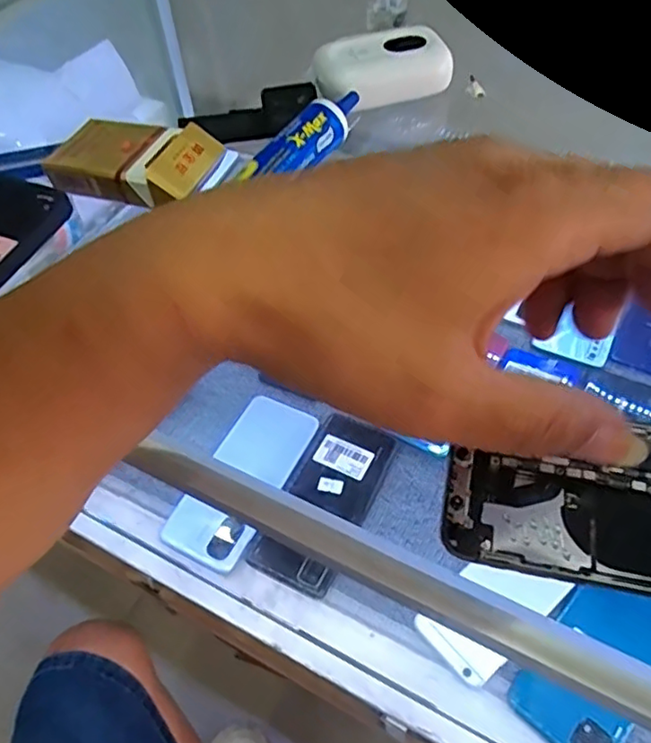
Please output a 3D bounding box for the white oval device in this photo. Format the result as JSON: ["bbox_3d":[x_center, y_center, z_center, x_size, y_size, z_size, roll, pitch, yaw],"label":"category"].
[{"bbox_3d":[0.040,-0.204,0.401,0.087,0.025,0.055,-21,54,-10],"label":"white oval device"}]

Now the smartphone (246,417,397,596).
[{"bbox_3d":[0.002,0.113,0.527,0.072,0.013,0.156,20,58,19],"label":"smartphone"}]

